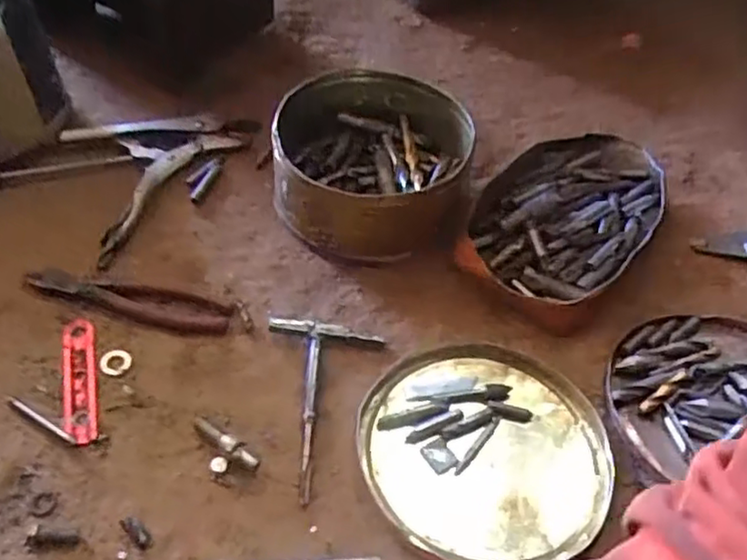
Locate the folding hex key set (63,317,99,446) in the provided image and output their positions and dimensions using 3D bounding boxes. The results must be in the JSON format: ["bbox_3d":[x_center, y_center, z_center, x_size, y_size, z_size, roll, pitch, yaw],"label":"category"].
[{"bbox_3d":[-0.230,0.077,0.523,0.025,0.009,0.109,-9,50,-13],"label":"folding hex key set"}]

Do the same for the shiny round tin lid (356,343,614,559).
[{"bbox_3d":[0.085,0.128,0.517,0.186,0.015,0.177,2,48,-4],"label":"shiny round tin lid"}]

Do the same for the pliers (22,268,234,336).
[{"bbox_3d":[-0.210,0.016,0.570,0.174,0.022,0.040,8,48,2],"label":"pliers"}]

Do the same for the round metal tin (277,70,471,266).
[{"bbox_3d":[-0.001,-0.111,0.657,0.176,0.103,0.180,3,48,-3],"label":"round metal tin"}]

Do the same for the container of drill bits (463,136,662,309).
[{"bbox_3d":[0.198,-0.074,0.682,0.154,0.051,0.255,32,53,21],"label":"container of drill bits"}]

